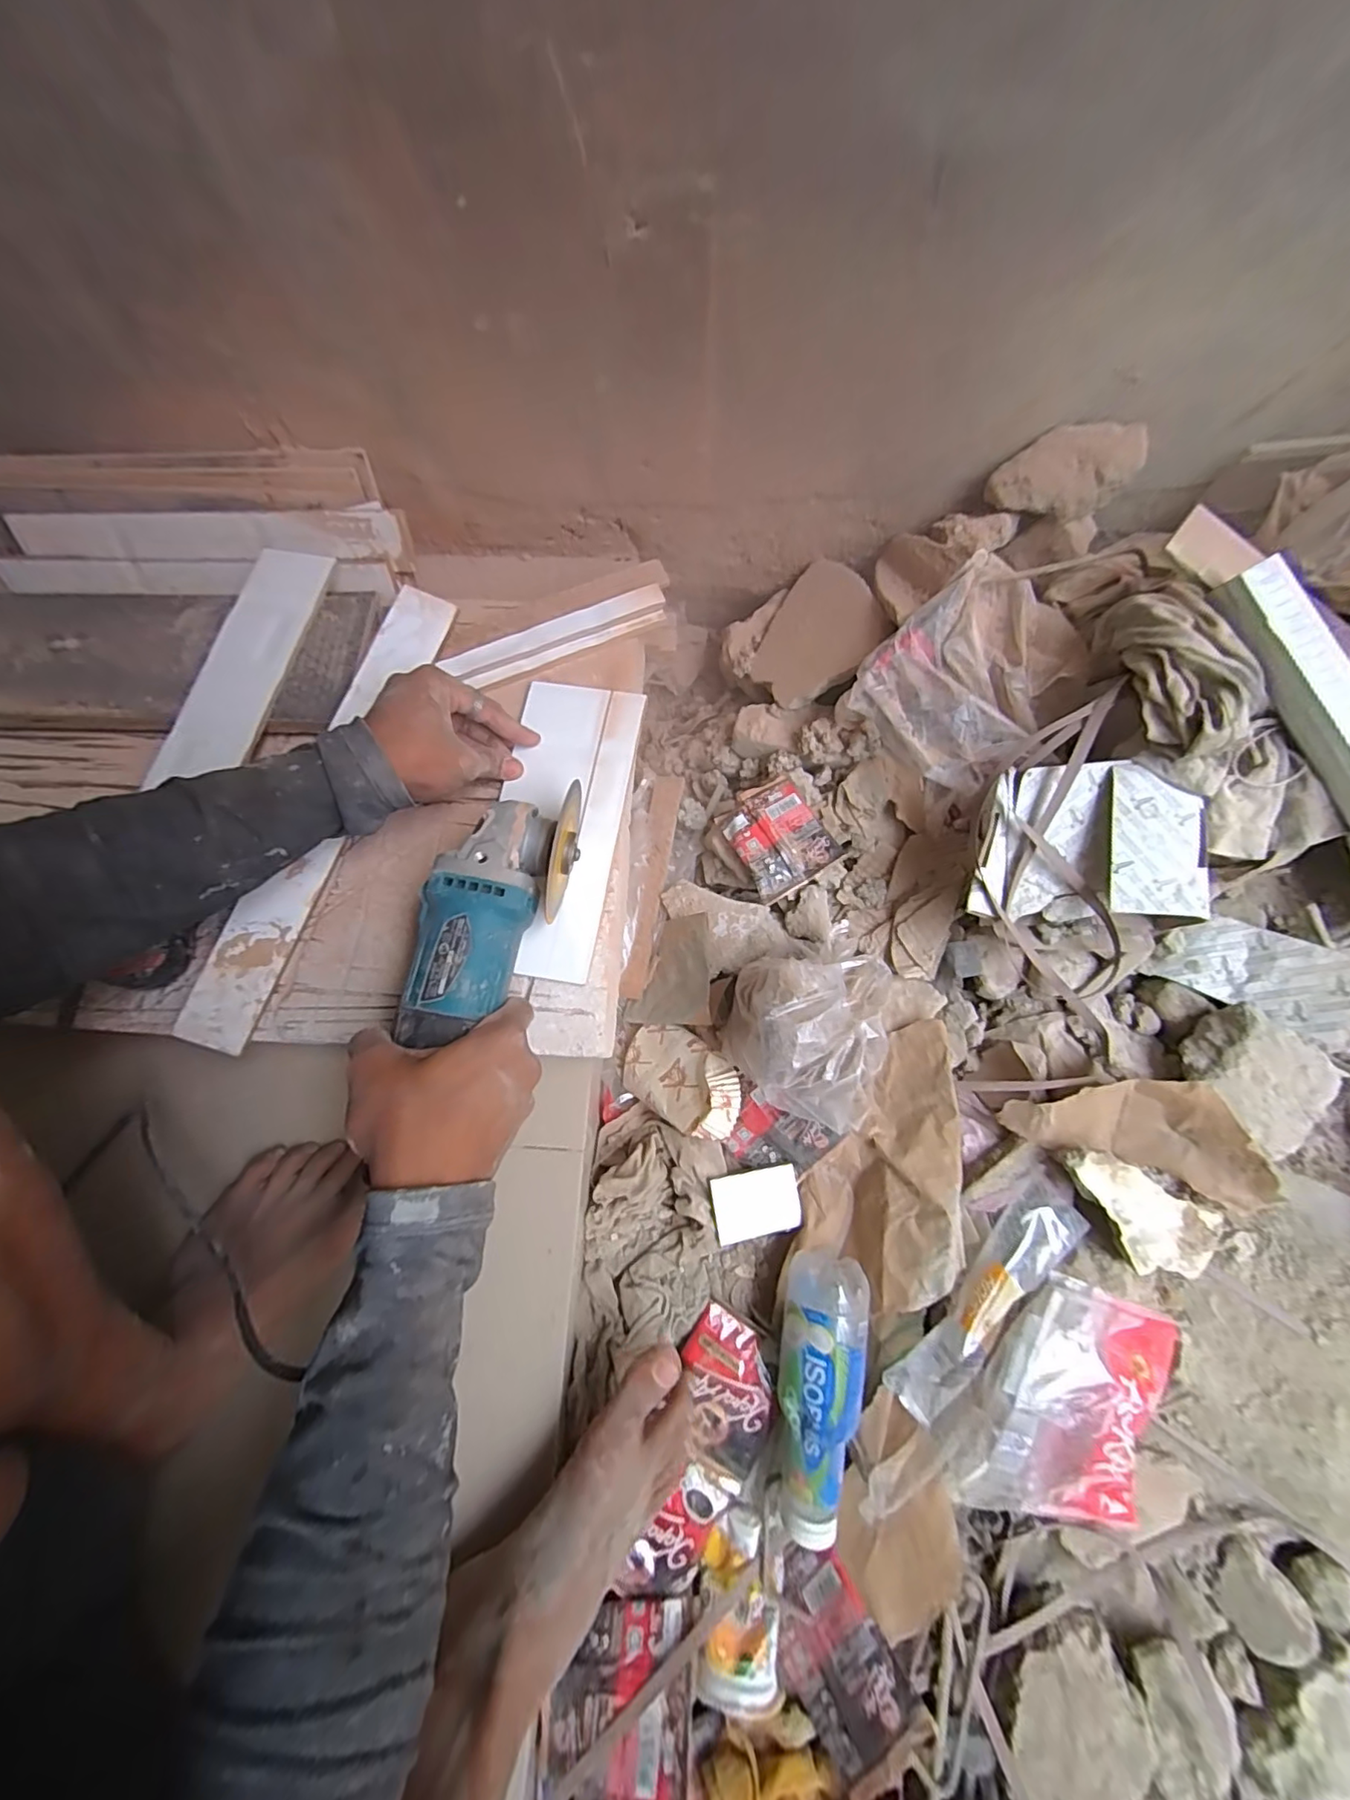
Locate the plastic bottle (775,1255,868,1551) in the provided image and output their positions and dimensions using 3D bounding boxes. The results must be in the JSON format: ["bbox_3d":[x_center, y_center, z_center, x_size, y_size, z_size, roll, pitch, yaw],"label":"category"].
[{"bbox_3d":[0.106,0.367,0.430,0.055,0.051,0.178,8,74,4],"label":"plastic bottle"}]

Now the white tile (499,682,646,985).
[{"bbox_3d":[-0.092,-0.061,0.455,0.097,0.011,0.241,9,78,3],"label":"white tile"}]

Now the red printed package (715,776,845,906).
[{"bbox_3d":[0.101,-0.062,0.571,0.085,0.016,0.104,-34,87,5],"label":"red printed package"}]

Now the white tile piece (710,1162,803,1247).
[{"bbox_3d":[0.070,0.260,0.491,0.073,0.011,0.051,-10,74,-1],"label":"white tile piece"}]

